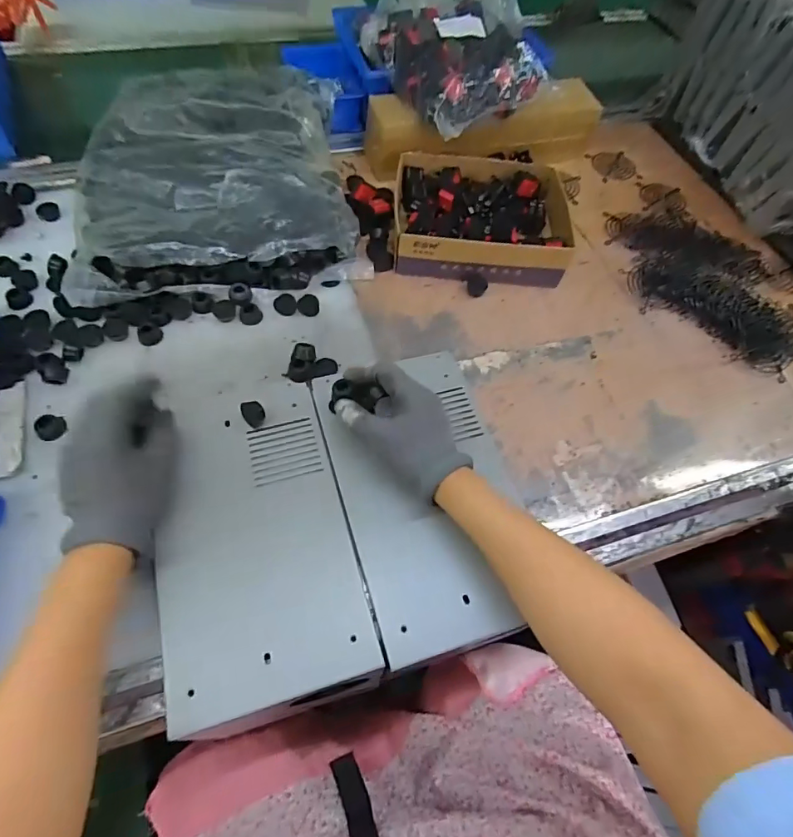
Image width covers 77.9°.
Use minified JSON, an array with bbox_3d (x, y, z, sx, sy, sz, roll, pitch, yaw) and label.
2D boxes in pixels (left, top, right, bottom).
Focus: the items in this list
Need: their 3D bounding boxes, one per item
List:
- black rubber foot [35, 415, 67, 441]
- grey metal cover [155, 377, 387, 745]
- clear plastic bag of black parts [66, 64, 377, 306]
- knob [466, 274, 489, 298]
[{"bbox_3d":[-0.322,0.008,0.456,0.023,0.011,0.021,-37,70,-22],"label":"black rubber foot"},{"bbox_3d":[-0.120,0.090,0.418,0.151,0.031,0.290,-13,63,-11],"label":"grey metal cover"},{"bbox_3d":[-0.221,-0.292,0.591,0.314,0.084,0.331,-12,63,-11],"label":"clear plastic bag of black parts"},{"bbox_3d":[0.097,-0.159,0.587,0.025,0.014,0.024,13,61,3],"label":"knob"}]

